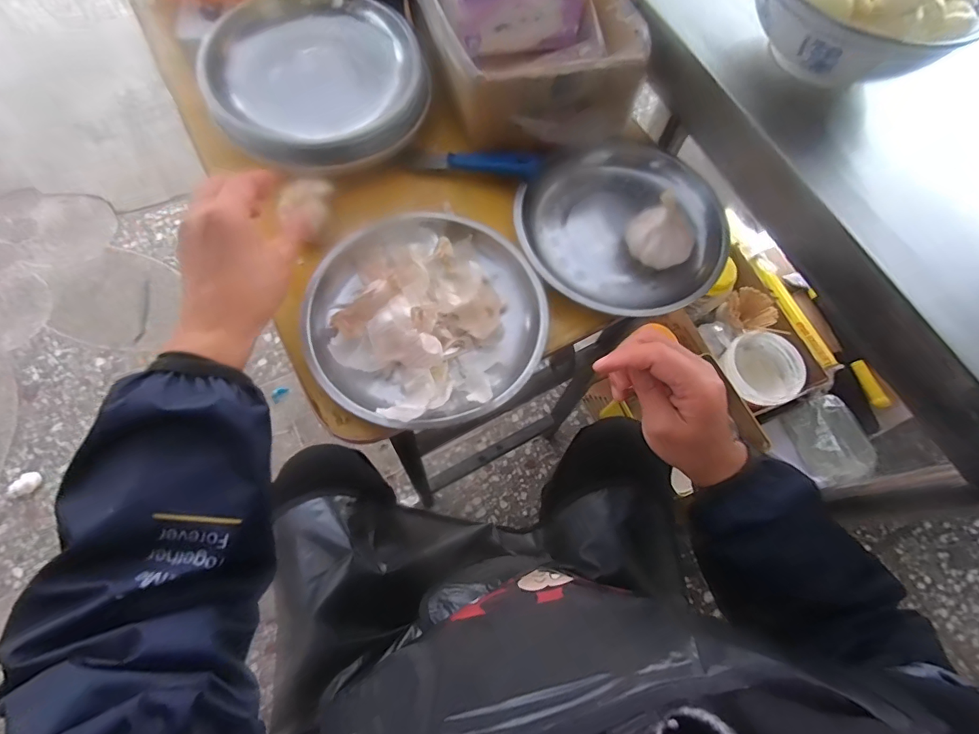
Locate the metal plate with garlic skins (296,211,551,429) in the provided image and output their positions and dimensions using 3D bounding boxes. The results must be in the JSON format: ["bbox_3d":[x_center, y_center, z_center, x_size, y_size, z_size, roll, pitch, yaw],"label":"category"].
[{"bbox_3d":[-0.049,-0.041,0.380,0.178,0.038,0.178,2,70,-5],"label":"metal plate with garlic skins"}]

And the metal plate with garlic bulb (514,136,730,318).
[{"bbox_3d":[0.114,-0.123,0.418,0.170,0.048,0.164,1,72,-2],"label":"metal plate with garlic bulb"}]

